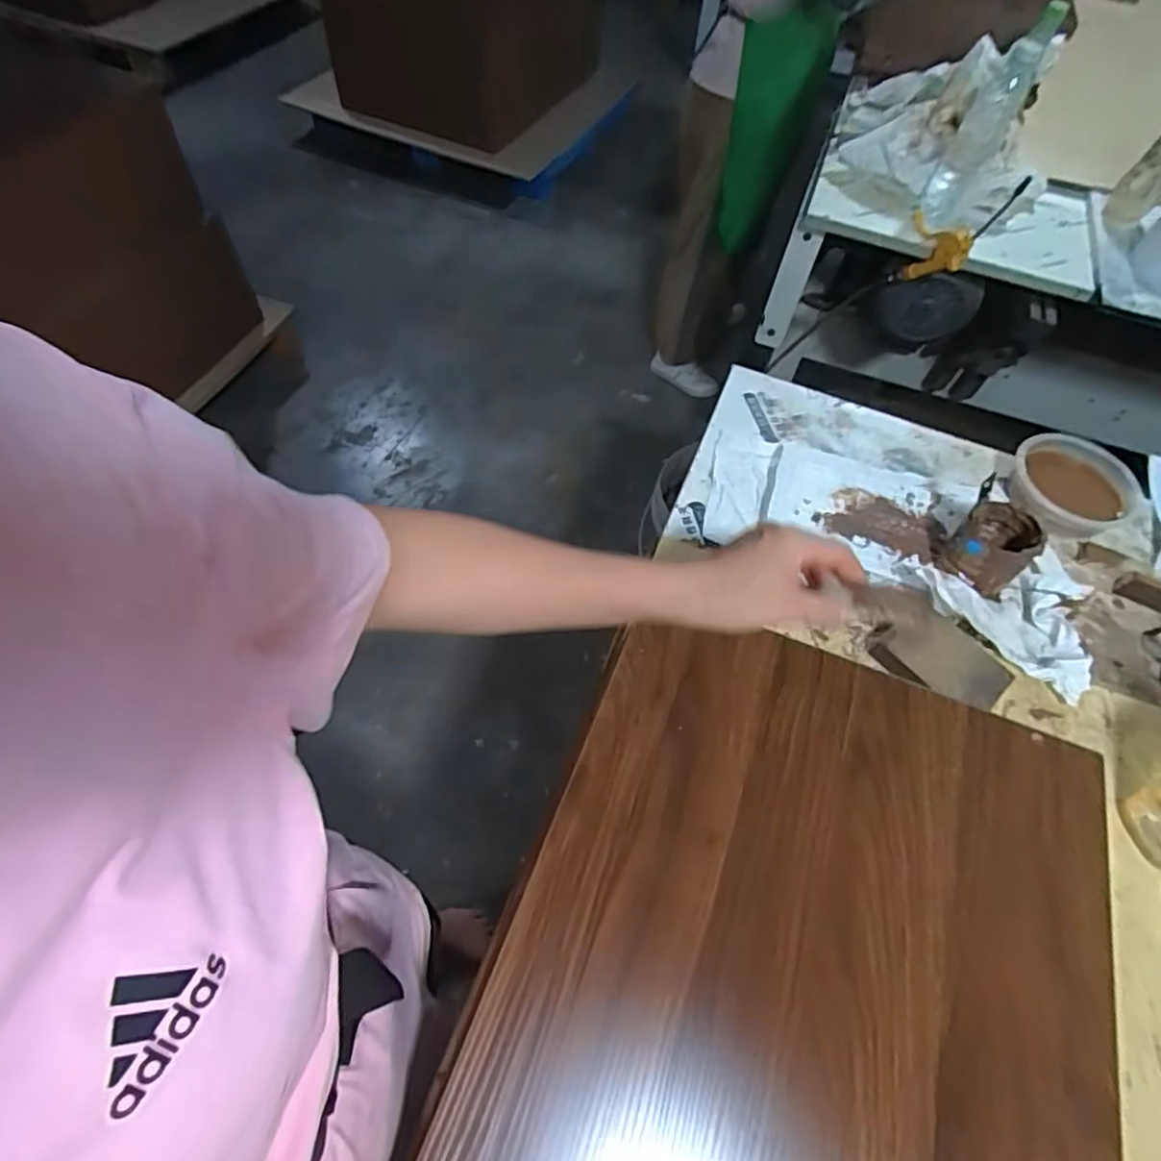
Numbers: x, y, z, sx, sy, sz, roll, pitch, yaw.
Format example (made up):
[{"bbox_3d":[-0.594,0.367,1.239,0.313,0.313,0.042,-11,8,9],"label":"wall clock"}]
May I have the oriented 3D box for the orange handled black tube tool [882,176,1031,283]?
[{"bbox_3d":[0.543,-0.512,0.944,0.053,0.234,0.105,-30,99,-17],"label":"orange handled black tube tool"}]

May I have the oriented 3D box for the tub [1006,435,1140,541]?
[{"bbox_3d":[0.538,-0.107,0.703,0.117,0.037,0.121,2,58,-3],"label":"tub"}]

